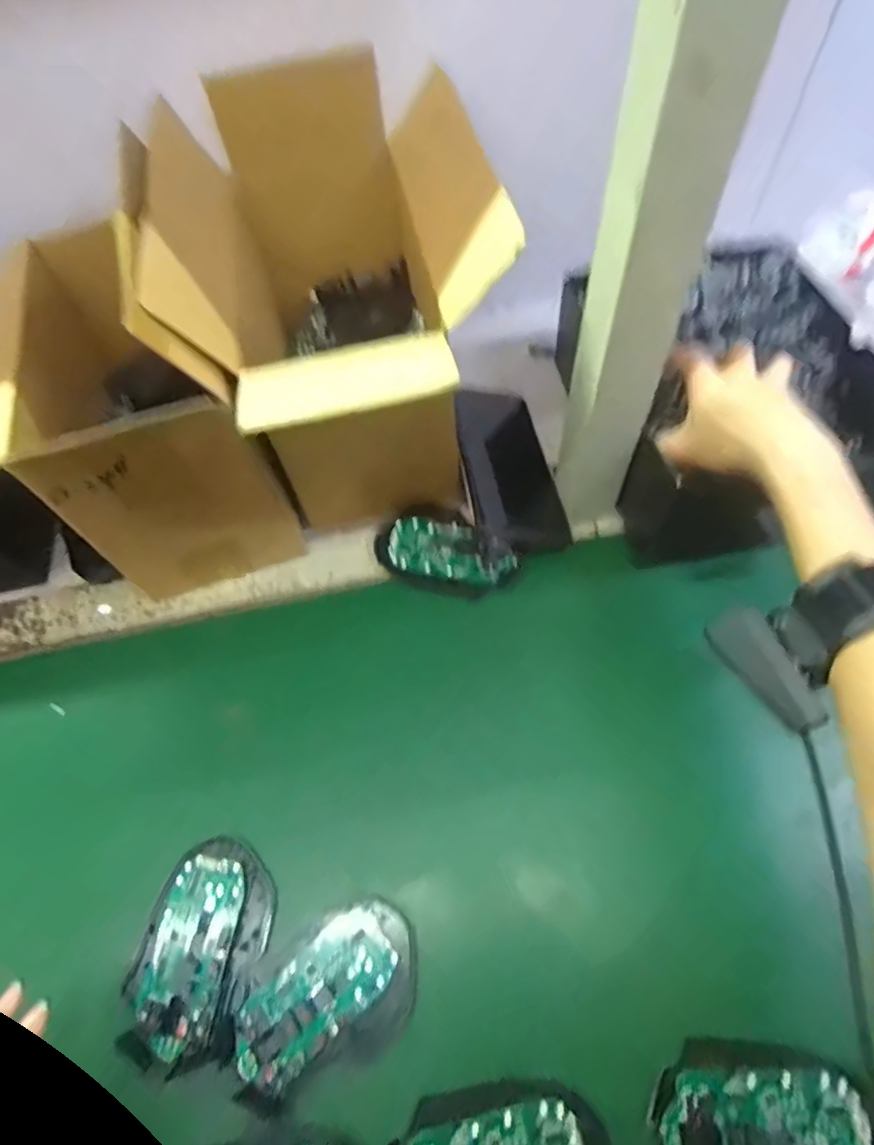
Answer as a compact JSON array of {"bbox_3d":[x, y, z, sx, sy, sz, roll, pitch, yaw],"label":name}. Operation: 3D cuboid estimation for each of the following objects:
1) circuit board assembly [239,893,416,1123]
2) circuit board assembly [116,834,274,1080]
[{"bbox_3d":[-0.061,0.248,0.337,0.111,0.029,0.065,-33,64,-24],"label":"circuit board assembly"},{"bbox_3d":[-0.142,0.228,0.357,0.072,0.027,0.115,14,56,4],"label":"circuit board assembly"}]

